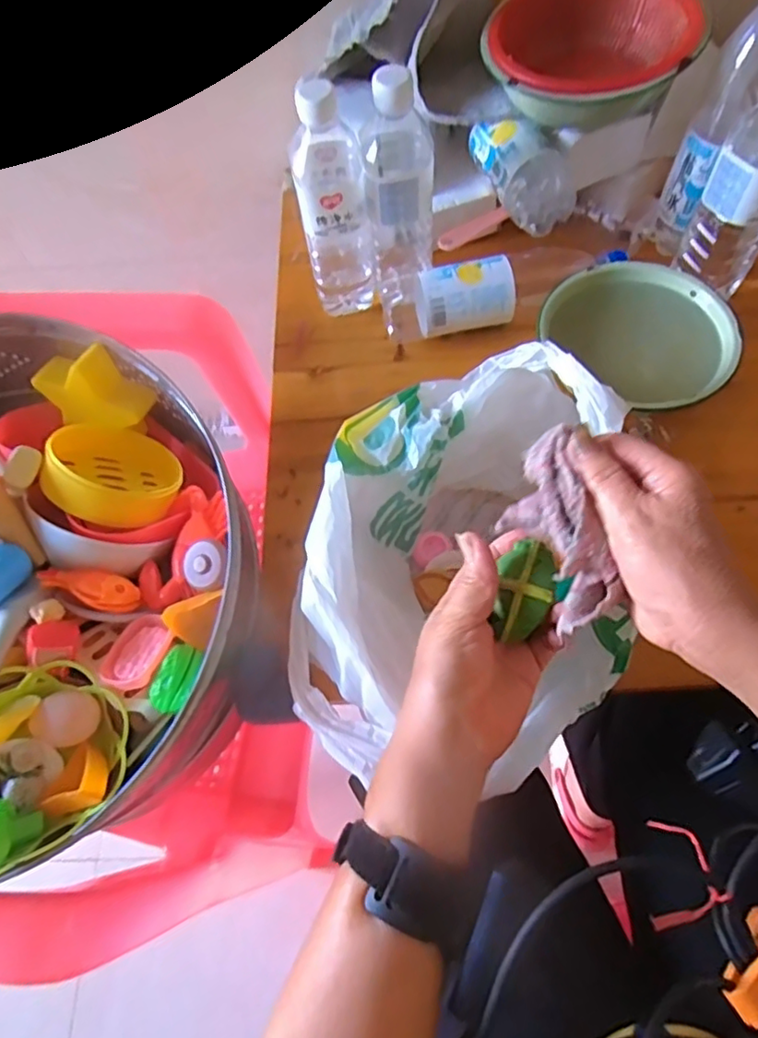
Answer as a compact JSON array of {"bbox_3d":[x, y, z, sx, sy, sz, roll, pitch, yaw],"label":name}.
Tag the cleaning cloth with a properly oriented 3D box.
[{"bbox_3d":[0.099,0.006,0.339,0.044,0.045,0.110,-14,81,-3],"label":"cleaning cloth"}]

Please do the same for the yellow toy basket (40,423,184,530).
[{"bbox_3d":[-0.212,-0.035,0.477,0.097,0.035,0.098,15,34,-32],"label":"yellow toy basket"}]

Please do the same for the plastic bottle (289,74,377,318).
[{"bbox_3d":[-0.041,-0.295,0.560,0.062,0.210,0.079,-7,64,0],"label":"plastic bottle"}]

